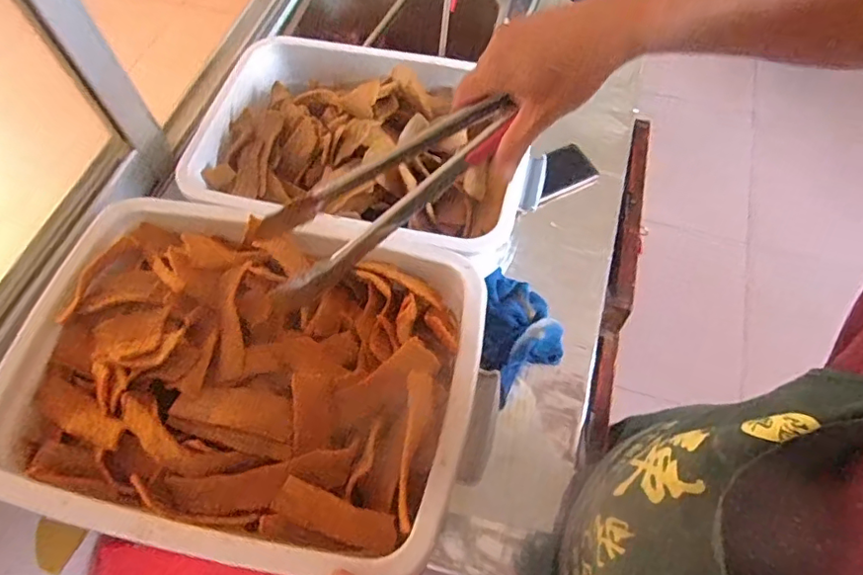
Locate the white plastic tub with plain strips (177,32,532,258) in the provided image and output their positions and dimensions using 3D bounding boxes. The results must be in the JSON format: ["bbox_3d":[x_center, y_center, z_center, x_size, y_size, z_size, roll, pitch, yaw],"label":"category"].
[{"bbox_3d":[-0.089,-0.144,0.737,0.384,0.200,0.276,11,63,8],"label":"white plastic tub with plain strips"}]

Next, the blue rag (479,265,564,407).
[{"bbox_3d":[0.121,0.061,0.743,0.103,0.042,0.167,4,62,5],"label":"blue rag"}]

